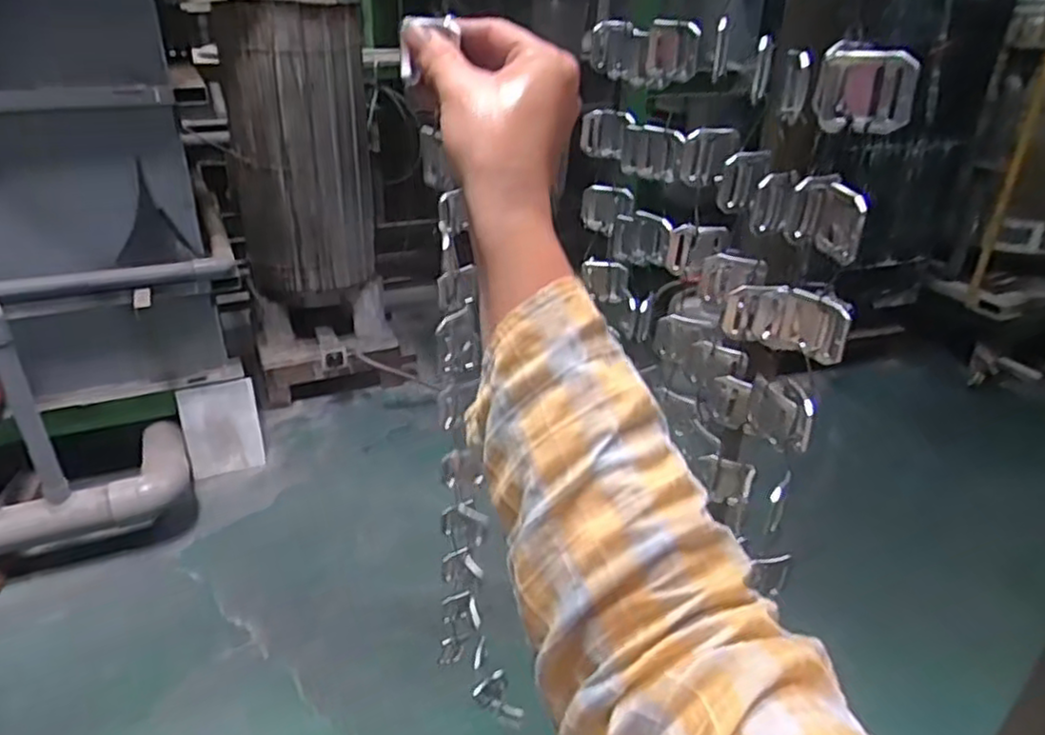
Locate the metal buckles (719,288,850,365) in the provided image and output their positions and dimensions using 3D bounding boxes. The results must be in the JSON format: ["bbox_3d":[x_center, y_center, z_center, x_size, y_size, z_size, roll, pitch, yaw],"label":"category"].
[{"bbox_3d":[0.130,-0.023,0.356,0.008,0.033,0.074,-10,16,-27],"label":"metal buckles"}]

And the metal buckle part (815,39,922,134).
[{"bbox_3d":[0.139,-0.114,0.289,0.039,0.034,0.009,19,39,37],"label":"metal buckle part"}]

